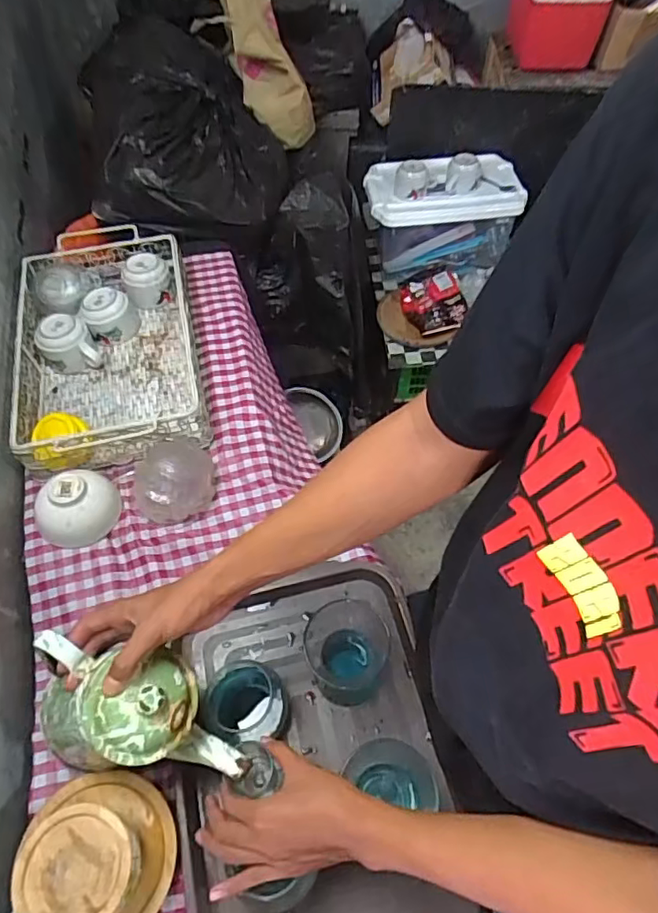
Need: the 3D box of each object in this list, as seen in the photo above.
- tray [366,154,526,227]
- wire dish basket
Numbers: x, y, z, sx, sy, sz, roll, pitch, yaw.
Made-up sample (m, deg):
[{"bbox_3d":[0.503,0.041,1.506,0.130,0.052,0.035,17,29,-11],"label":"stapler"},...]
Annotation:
[{"bbox_3d":[0.309,-0.708,1.513,0.408,0.066,0.210,-7,56,-4],"label":"tray"},{"bbox_3d":[-0.349,-0.176,0.912,0.257,0.084,0.428,-12,56,-7],"label":"wire dish basket"}]

